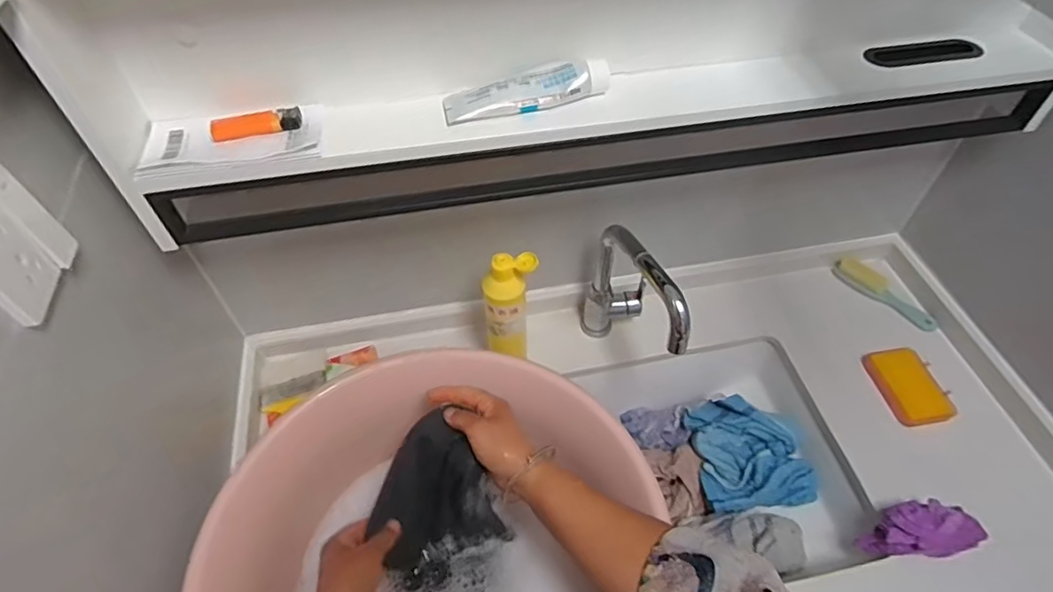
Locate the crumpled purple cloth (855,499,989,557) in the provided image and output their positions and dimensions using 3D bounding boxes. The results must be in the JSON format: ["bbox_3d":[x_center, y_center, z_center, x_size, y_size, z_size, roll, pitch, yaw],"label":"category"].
[{"bbox_3d":[0.447,0.267,0.668,0.123,0.046,0.058,-21,48,23],"label":"crumpled purple cloth"}]

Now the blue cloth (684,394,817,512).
[{"bbox_3d":[0.313,0.218,0.821,0.141,0.052,0.155,-7,52,-5],"label":"blue cloth"}]

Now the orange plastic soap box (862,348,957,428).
[{"bbox_3d":[0.529,0.124,0.805,0.069,0.029,0.115,-9,52,-7],"label":"orange plastic soap box"}]

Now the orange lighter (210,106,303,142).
[{"bbox_3d":[-0.255,-0.164,0.551,0.079,0.016,0.022,-11,53,-9],"label":"orange lighter"}]

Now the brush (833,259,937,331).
[{"bbox_3d":[0.557,-0.007,0.905,0.163,0.027,0.041,36,60,25],"label":"brush"}]

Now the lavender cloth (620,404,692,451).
[{"bbox_3d":[0.198,0.196,0.893,0.094,0.054,0.066,4,52,3],"label":"lavender cloth"}]

